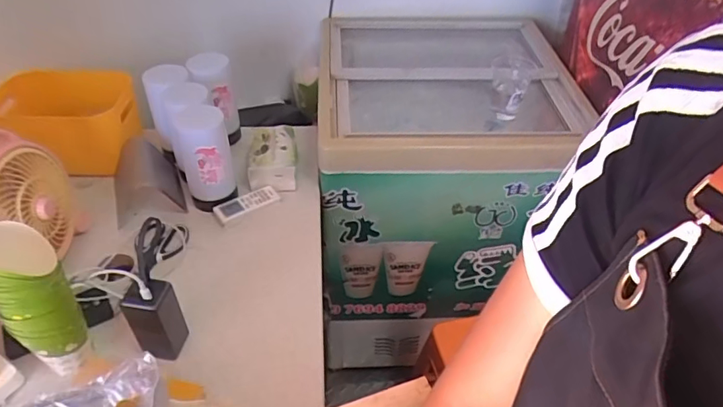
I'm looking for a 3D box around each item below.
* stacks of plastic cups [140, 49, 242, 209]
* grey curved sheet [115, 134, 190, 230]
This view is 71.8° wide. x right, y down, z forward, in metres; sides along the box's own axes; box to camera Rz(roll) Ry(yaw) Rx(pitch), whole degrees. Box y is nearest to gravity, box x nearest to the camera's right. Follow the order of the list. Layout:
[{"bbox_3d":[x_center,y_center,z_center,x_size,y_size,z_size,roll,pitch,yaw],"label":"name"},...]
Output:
[{"bbox_3d":[-0.319,-0.143,1.010,0.171,0.191,0.263,-15,46,-17],"label":"stacks of plastic cups"},{"bbox_3d":[-0.416,-0.051,0.945,0.127,0.136,0.093,-18,46,-20],"label":"grey curved sheet"}]

